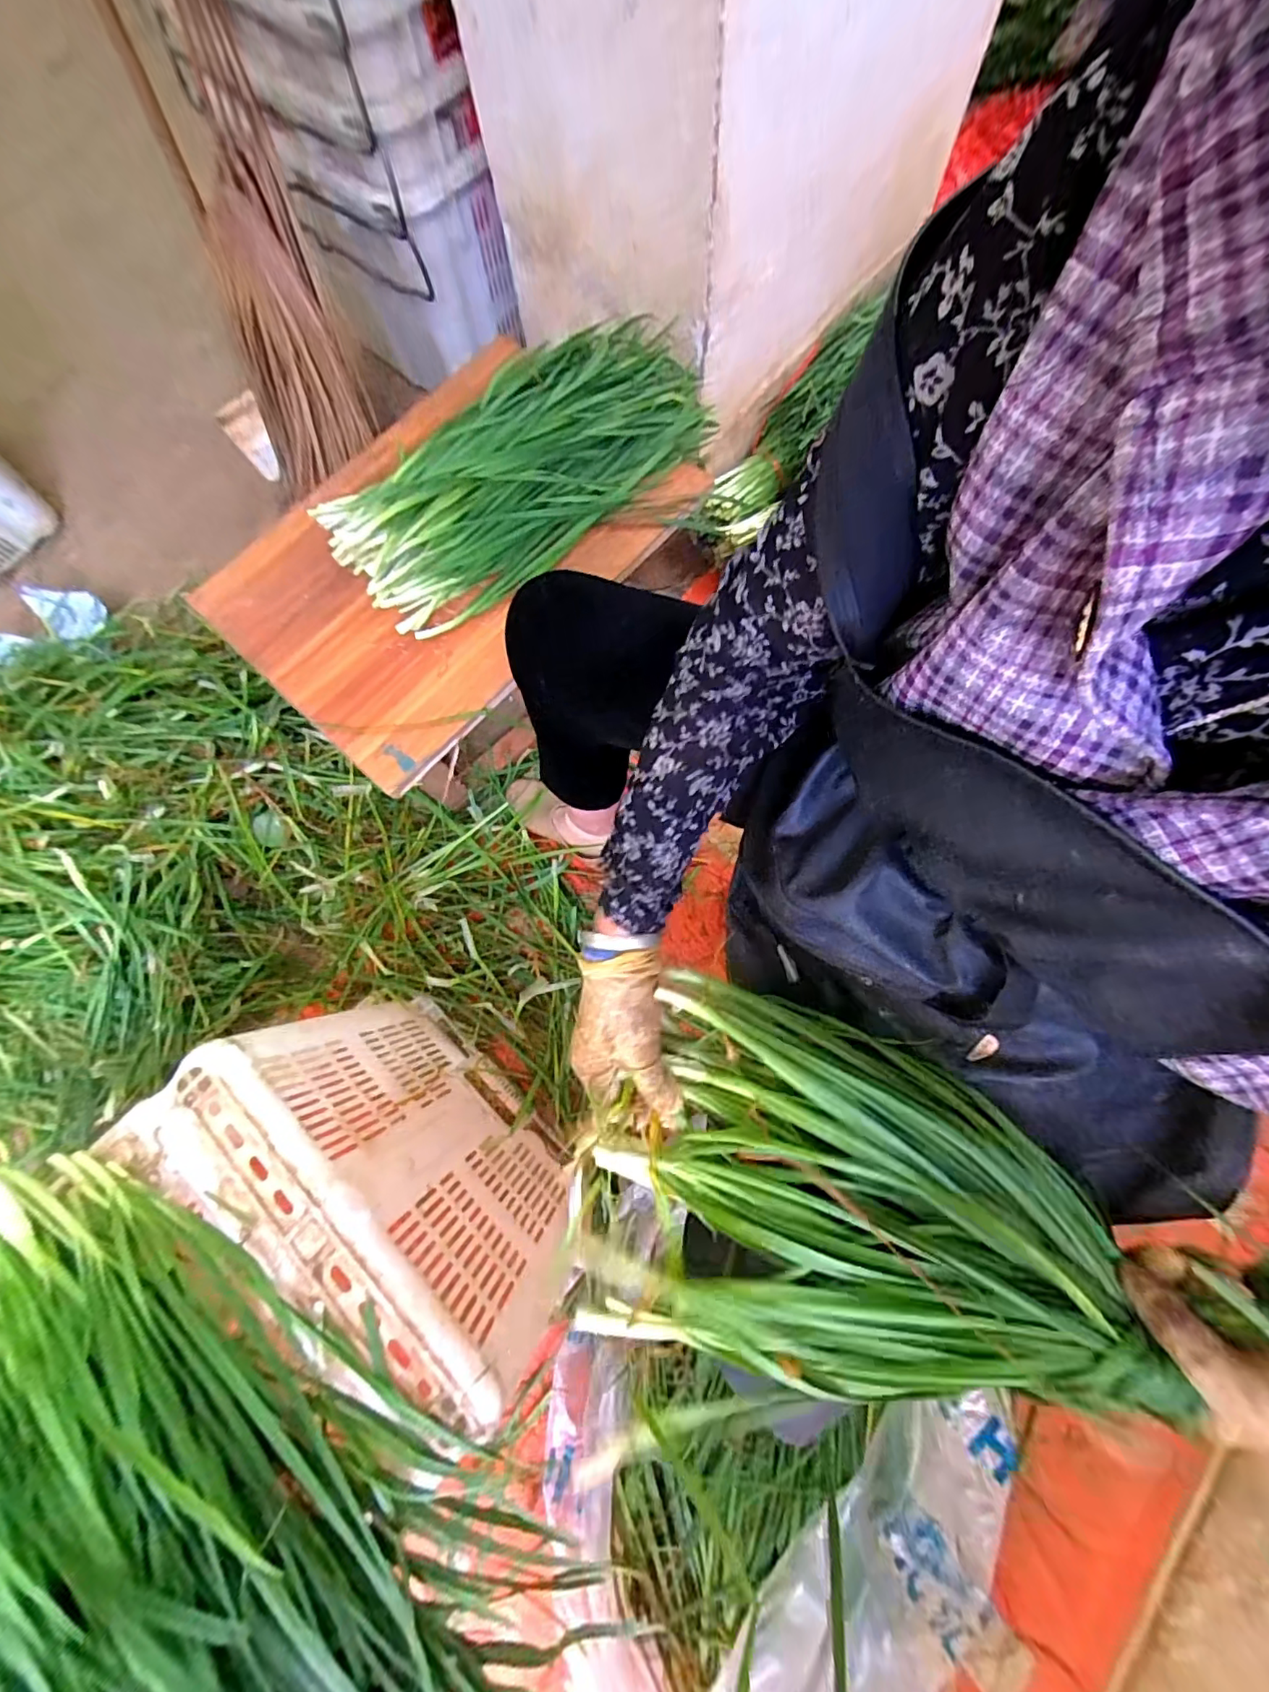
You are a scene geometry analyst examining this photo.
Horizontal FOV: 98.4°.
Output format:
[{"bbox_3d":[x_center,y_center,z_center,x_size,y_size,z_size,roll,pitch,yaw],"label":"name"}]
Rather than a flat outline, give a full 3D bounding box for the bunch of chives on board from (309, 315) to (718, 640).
[{"bbox_3d":[-0.126,-0.480,0.655,0.507,0.096,0.227,-37,80,-7],"label":"bunch of chives on board"}]

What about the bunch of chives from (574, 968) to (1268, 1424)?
[{"bbox_3d":[0.199,0.222,0.326,0.420,0.143,0.225,7,78,2],"label":"bunch of chives"}]

